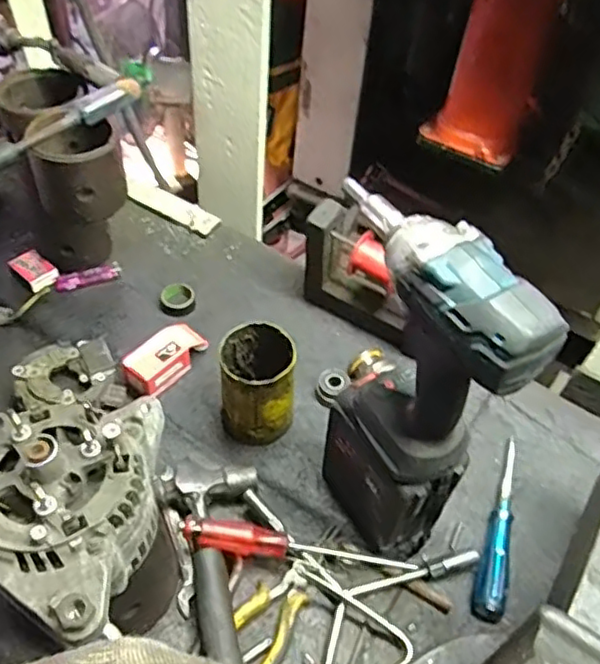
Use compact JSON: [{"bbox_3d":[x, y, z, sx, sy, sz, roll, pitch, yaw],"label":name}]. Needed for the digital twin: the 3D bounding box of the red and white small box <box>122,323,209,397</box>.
[{"bbox_3d":[-0.150,0.028,0.707,0.045,0.038,0.094,31,54,20],"label":"red and white small box"}]

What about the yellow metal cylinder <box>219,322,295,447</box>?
[{"bbox_3d":[-0.043,0.053,0.650,0.068,0.106,0.081,-1,50,-5],"label":"yellow metal cylinder"}]

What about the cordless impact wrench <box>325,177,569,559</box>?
[{"bbox_3d":[0.083,0.052,0.523,0.087,0.334,0.171,-12,52,-15],"label":"cordless impact wrench"}]

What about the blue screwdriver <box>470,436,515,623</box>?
[{"bbox_3d":[0.195,0.186,0.621,0.028,0.026,0.191,18,50,10],"label":"blue screwdriver"}]

